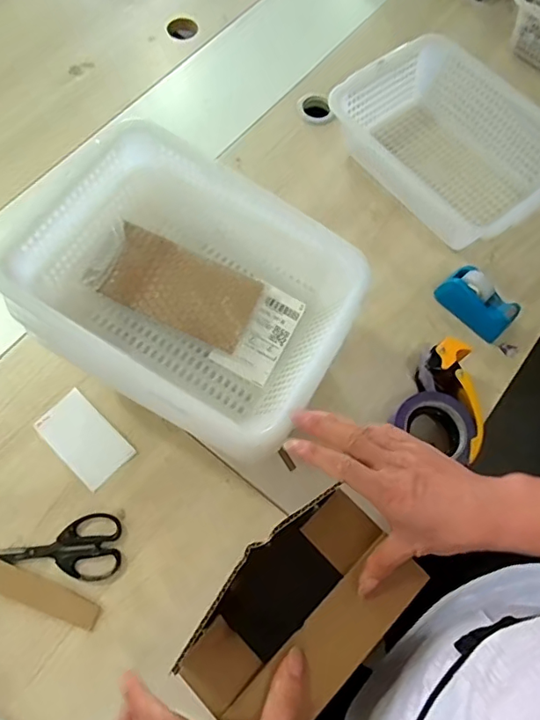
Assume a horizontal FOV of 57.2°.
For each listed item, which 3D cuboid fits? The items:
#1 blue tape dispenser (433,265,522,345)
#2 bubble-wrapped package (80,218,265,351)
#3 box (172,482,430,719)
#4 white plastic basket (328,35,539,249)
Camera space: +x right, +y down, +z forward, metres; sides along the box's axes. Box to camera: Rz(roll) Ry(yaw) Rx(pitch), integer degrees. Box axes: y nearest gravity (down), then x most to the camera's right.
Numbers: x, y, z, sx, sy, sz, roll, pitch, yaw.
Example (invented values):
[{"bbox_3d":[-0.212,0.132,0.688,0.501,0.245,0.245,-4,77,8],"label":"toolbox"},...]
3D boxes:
[{"bbox_3d":[0.313,-0.089,0.744,0.056,0.064,0.114,-42,75,-15],"label":"blue tape dispenser"},{"bbox_3d":[-0.110,-0.093,0.608,0.190,0.014,0.102,27,68,-5],"label":"bubble-wrapped package"},{"bbox_3d":[0.028,0.250,0.497,0.201,0.153,0.110,-39,74,-15],"label":"box"},{"bbox_3d":[0.290,-0.356,0.826,0.268,0.107,0.366,-41,74,-15],"label":"white plastic basket"}]

